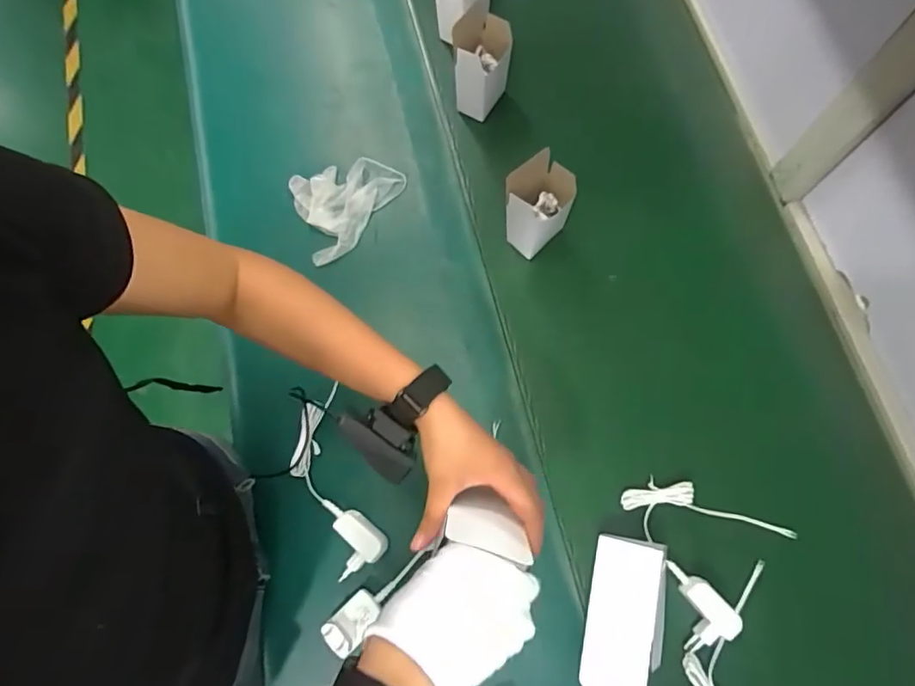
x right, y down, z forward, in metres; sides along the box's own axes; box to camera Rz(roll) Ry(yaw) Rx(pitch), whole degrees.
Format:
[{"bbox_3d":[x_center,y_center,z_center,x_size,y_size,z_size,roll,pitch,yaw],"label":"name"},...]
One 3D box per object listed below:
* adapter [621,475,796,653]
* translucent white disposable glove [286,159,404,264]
[{"bbox_3d":[0.279,0.212,0.574,0.155,0.031,0.162,-18,76,-11],"label":"adapter"},{"bbox_3d":[-0.140,-0.187,0.723,0.144,0.022,0.131,-24,75,-5],"label":"translucent white disposable glove"}]

